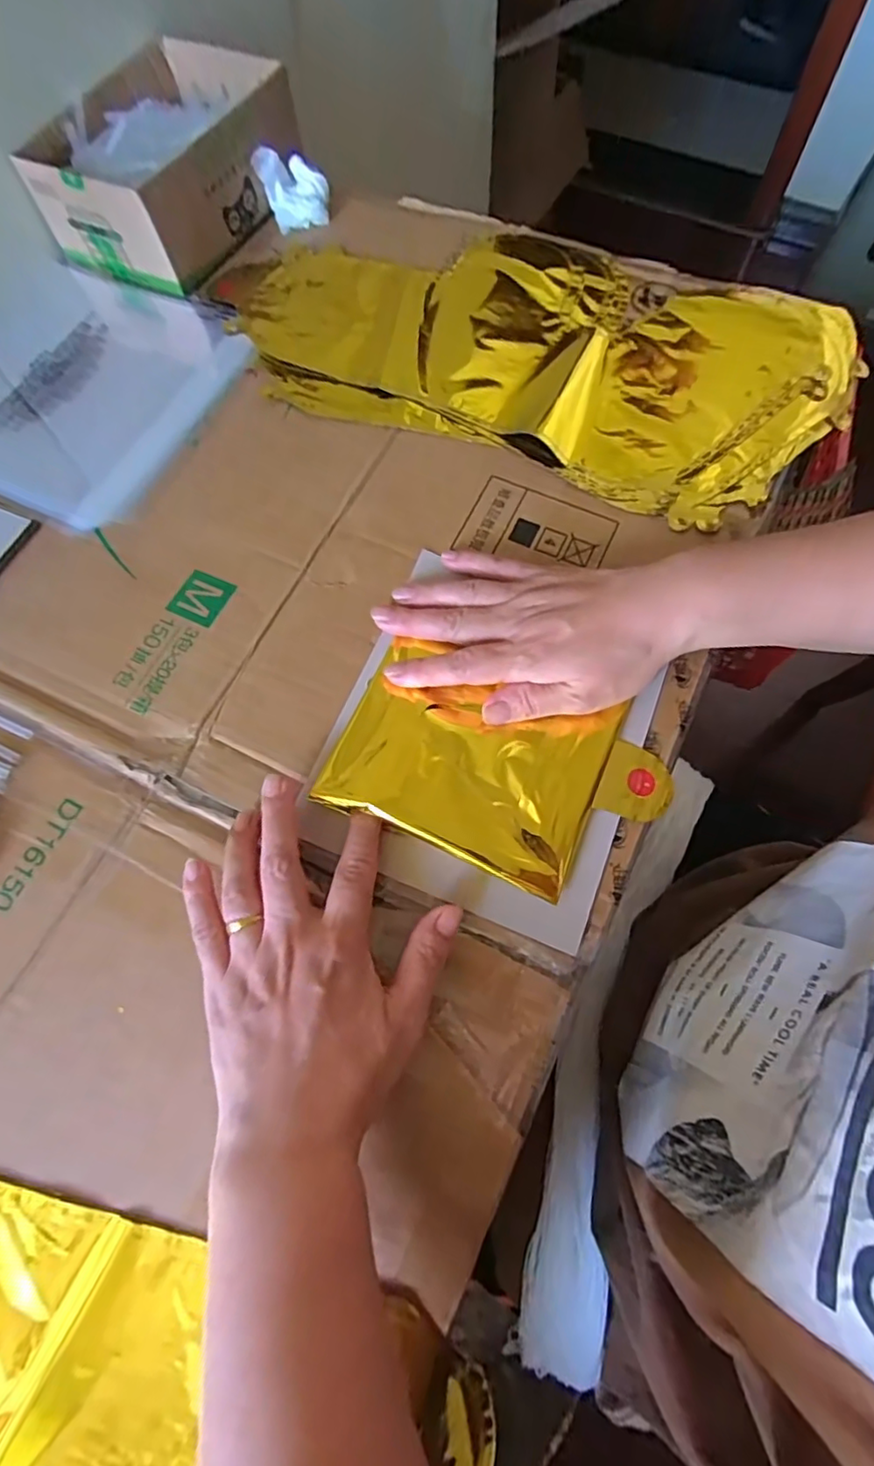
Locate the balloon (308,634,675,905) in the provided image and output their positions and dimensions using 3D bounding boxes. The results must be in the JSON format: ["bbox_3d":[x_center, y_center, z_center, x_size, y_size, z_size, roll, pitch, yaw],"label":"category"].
[{"bbox_3d":[0.033,0.019,0.324,0.171,0.017,0.110,20,72,9],"label":"balloon"}]

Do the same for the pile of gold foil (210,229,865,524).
[{"bbox_3d":[0.068,-0.277,0.429,0.424,0.026,0.217,22,72,10],"label":"pile of gold foil"}]

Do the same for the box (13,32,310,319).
[{"bbox_3d":[-0.206,-0.452,0.471,0.147,0.063,0.190,27,73,12],"label":"box"}]

